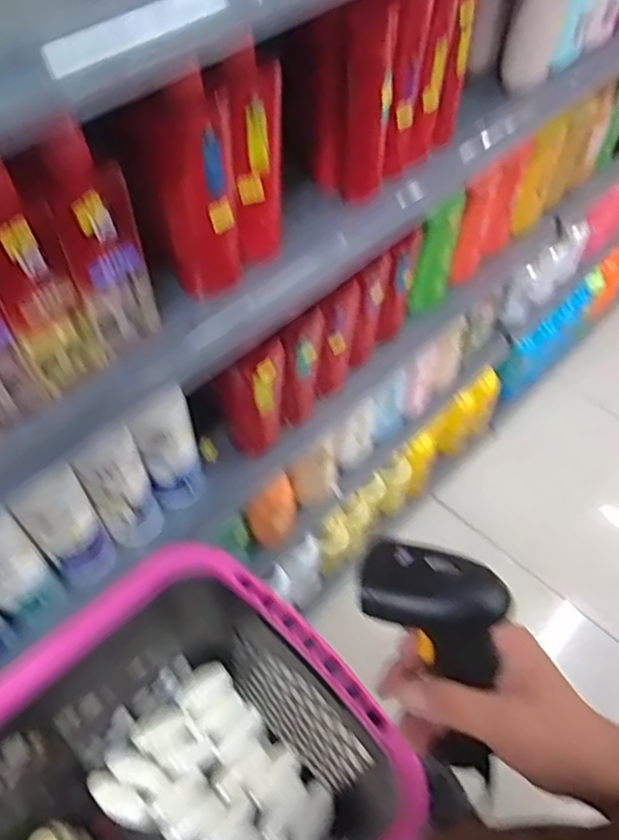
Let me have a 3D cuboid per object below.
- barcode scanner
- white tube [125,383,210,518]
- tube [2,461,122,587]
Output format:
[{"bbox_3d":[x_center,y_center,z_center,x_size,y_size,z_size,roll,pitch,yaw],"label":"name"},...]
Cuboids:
[{"bbox_3d":[0.094,0.156,0.421,0.073,0.183,0.059,-30,20,-20],"label":"barcode scanner"},{"bbox_3d":[-0.172,0.045,0.826,0.075,0.195,0.039,-33,63,-22],"label":"white tube"},{"bbox_3d":[-0.275,0.133,0.762,0.072,0.195,0.051,-36,64,-23],"label":"tube"}]

